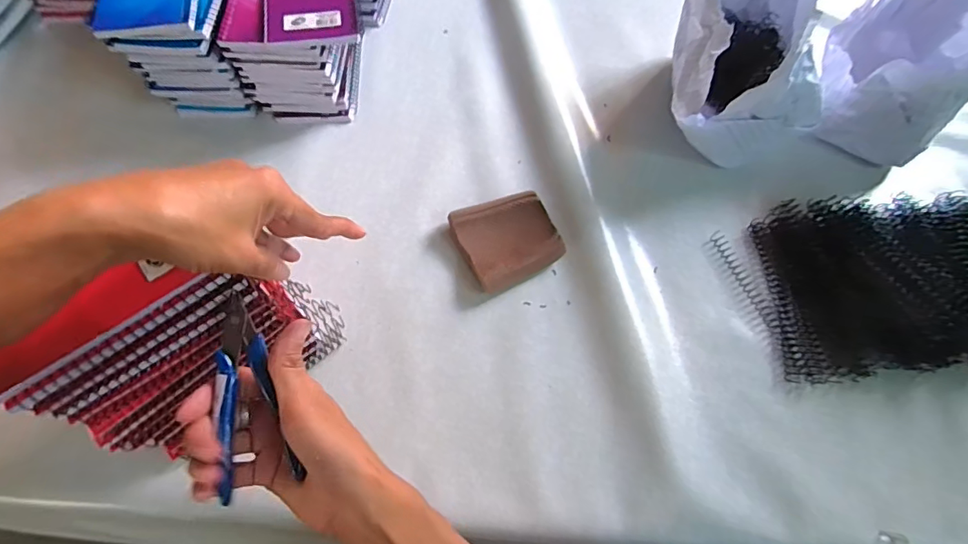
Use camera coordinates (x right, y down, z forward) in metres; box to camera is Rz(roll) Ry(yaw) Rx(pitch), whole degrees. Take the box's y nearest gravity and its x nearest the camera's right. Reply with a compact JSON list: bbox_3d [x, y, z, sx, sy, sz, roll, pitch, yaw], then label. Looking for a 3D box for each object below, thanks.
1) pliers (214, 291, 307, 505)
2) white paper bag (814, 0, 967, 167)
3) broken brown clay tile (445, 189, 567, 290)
[{"bbox_3d":[-0.141,0.077,0.300,0.045,0.008,0.123,-4,87,-2],"label":"pliers"},{"bbox_3d":[0.430,-0.229,0.469,0.137,0.177,0.201,35,69,16],"label":"white paper bag"},{"bbox_3d":[0.021,-0.033,0.458,0.087,0.022,0.084,-25,67,-11],"label":"broken brown clay tile"}]

